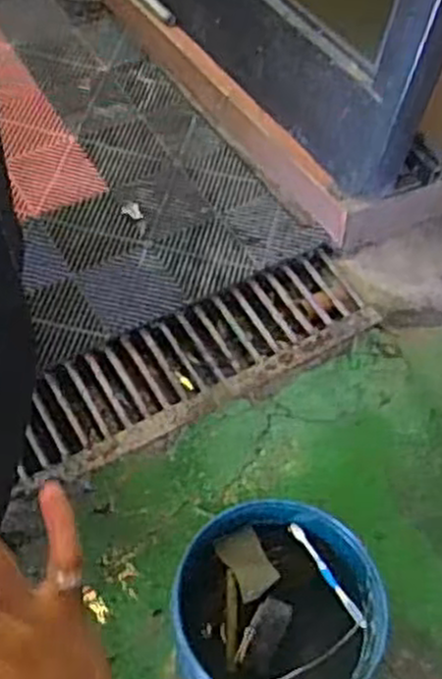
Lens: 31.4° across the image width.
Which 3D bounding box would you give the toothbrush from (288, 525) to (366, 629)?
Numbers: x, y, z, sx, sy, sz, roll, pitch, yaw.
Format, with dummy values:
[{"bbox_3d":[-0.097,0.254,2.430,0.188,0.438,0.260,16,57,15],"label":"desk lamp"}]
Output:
[{"bbox_3d":[0.158,0.350,1.172,0.017,0.016,0.179,-26,62,-21],"label":"toothbrush"}]

